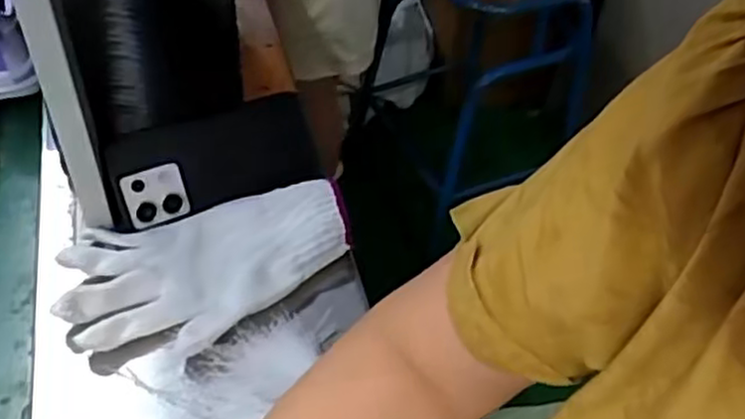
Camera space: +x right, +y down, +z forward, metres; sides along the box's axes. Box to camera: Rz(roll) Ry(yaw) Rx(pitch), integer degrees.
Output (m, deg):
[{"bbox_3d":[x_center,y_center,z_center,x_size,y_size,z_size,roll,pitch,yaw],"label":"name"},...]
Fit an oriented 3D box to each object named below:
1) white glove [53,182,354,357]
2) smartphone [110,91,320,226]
[{"bbox_3d":[-0.119,0.038,0.556,0.209,0.029,0.125,-14,50,-16],"label":"white glove"},{"bbox_3d":[-0.128,-0.042,0.609,0.167,0.074,0.014,-19,12,-20],"label":"smartphone"}]

